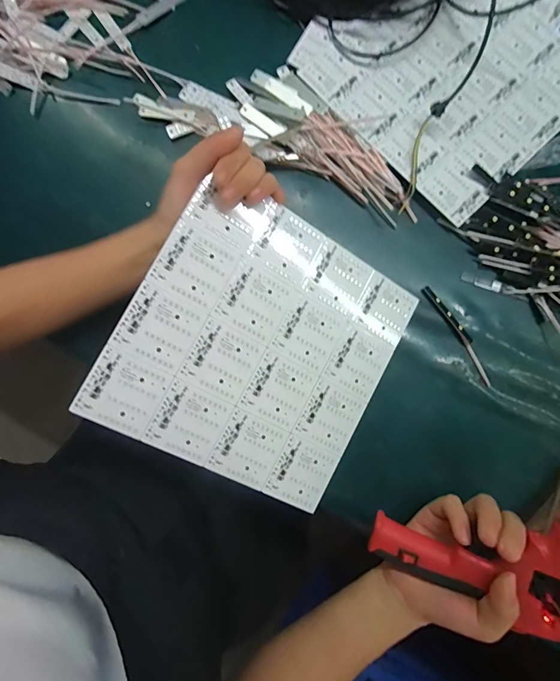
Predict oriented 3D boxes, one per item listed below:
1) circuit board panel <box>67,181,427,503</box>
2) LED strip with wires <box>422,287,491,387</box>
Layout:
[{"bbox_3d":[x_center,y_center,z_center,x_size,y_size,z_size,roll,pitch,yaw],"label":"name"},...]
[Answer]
[{"bbox_3d":[-0.012,0.008,0.324,0.223,0.004,0.225,29,85,-16],"label":"circuit board panel"},{"bbox_3d":[0.173,-0.007,0.355,0.013,0.007,0.108,-31,85,-2],"label":"LED strip with wires"}]

